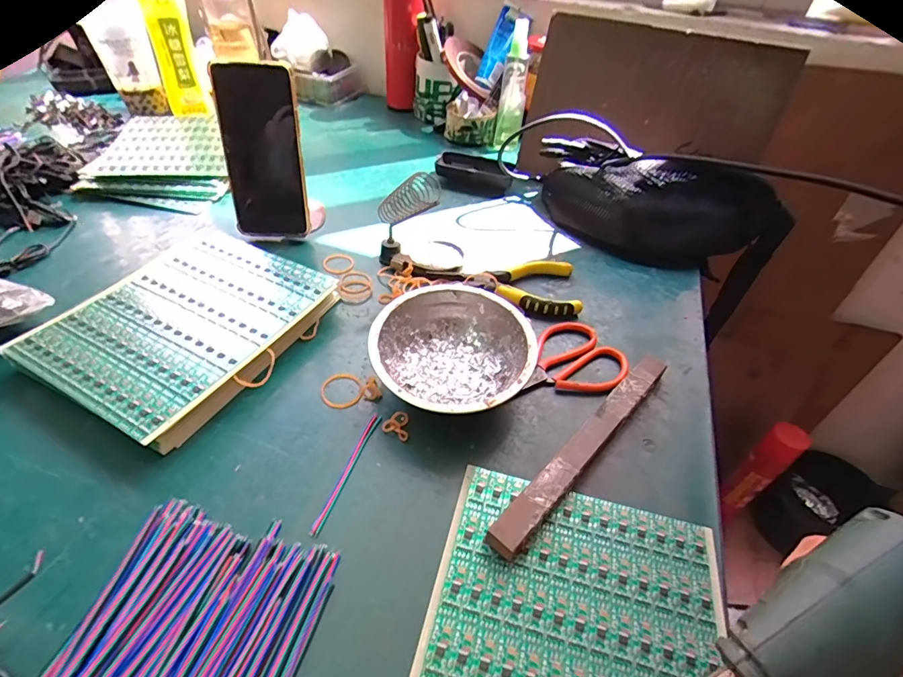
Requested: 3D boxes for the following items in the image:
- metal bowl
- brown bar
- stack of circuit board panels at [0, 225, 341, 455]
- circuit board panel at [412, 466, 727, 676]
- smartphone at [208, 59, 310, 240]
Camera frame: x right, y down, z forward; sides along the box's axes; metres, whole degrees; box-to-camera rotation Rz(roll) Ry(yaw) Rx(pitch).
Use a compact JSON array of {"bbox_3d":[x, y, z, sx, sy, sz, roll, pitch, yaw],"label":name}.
[{"bbox_3d":[0.000,0.015,0.374,0.125,0.045,0.122,3,43,-2],"label":"metal bowl"},{"bbox_3d":[0.102,0.076,0.338,0.021,0.019,0.211,34,51,27],"label":"brown bar"},{"bbox_3d":[-0.222,-0.013,0.396,0.176,0.029,0.203,22,46,17],"label":"stack of circuit board panels"},{"bbox_3d":[0.066,0.171,0.246,0.161,0.005,0.191,13,44,8],"label":"circuit board panel"},{"bbox_3d":[-0.196,-0.187,0.480,0.077,0.175,0.009,1,31,-6],"label":"smartphone"}]

